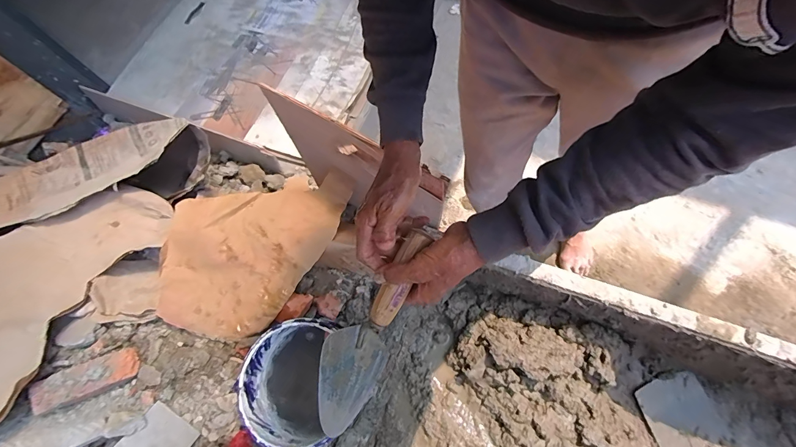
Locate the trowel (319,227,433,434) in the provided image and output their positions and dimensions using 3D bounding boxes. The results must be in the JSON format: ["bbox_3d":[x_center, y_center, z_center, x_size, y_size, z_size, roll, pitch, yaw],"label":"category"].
[{"bbox_3d":[-0.032,0.127,0.433,0.076,0.071,0.266,27,100,9],"label":"trowel"}]

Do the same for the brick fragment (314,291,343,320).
[{"bbox_3d":[-0.153,0.174,0.737,0.064,0.033,0.047,23,73,15],"label":"brick fragment"}]

